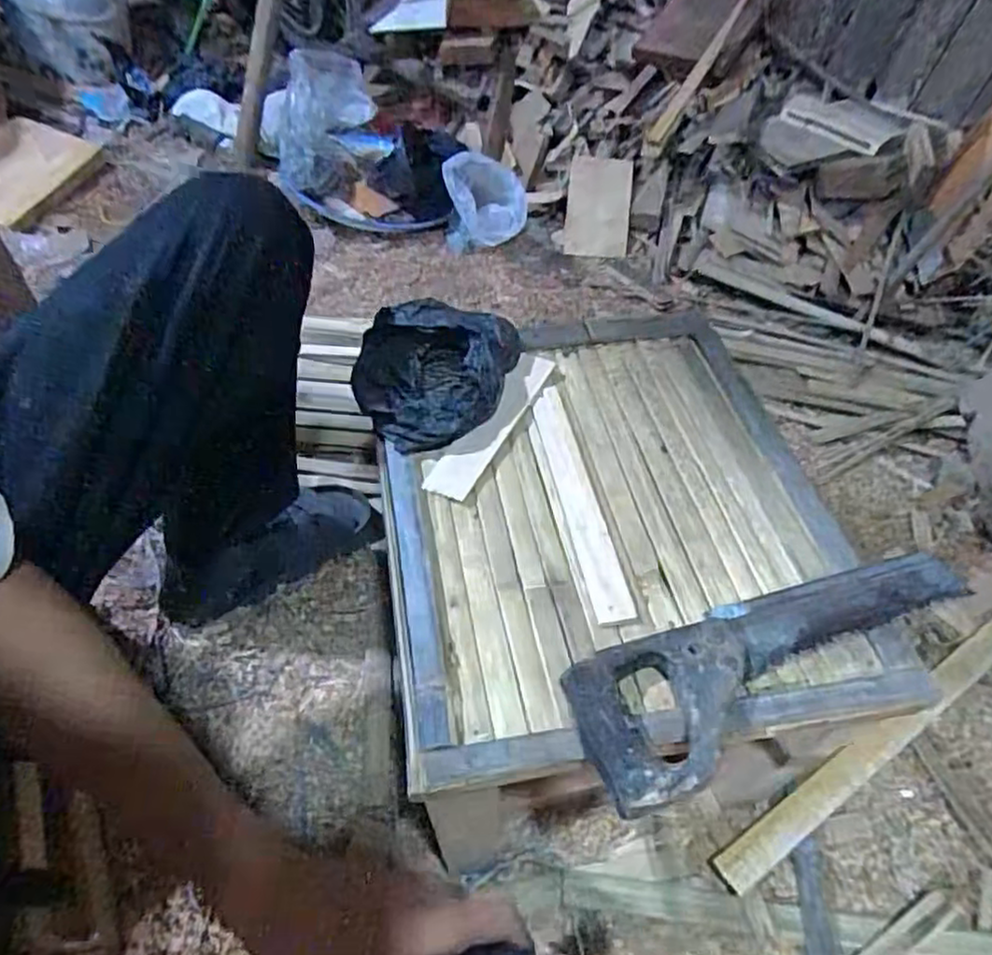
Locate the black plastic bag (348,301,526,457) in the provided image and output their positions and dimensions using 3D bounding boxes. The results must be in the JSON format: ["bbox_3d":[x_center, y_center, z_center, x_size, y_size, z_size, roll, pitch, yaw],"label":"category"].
[{"bbox_3d":[-0.049,-0.098,0.603,0.149,0.053,0.146,-5,51,-8],"label":"black plastic bag"}]

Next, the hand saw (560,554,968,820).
[{"bbox_3d":[0.186,0.115,0.454,0.295,0.024,0.096,-17,54,-17],"label":"hand saw"}]

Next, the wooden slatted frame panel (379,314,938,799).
[{"bbox_3d":[0.084,0.017,0.558,0.336,0.032,0.399,-5,51,-8],"label":"wooden slatted frame panel"}]

